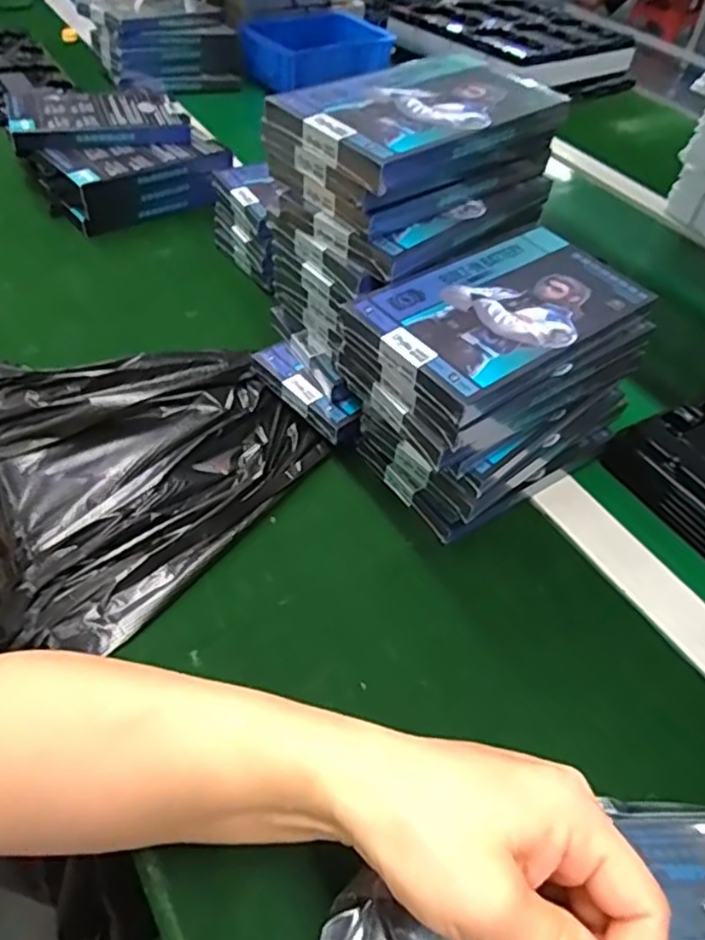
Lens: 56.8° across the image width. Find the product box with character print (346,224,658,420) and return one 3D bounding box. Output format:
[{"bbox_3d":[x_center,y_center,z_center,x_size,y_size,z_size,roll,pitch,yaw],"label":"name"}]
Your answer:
[{"bbox_3d":[0.089,-0.093,0.372,0.161,0.014,0.092,-31,59,-26],"label":"product box with character print"}]

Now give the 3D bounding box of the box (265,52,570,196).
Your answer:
[{"bbox_3d":[0.045,-0.213,0.389,0.164,0.019,0.096,-30,59,-26],"label":"box"}]

